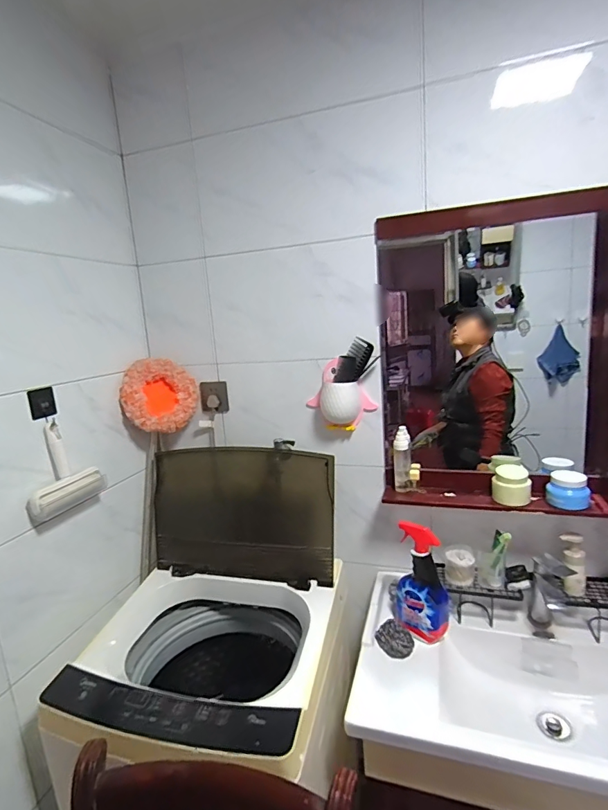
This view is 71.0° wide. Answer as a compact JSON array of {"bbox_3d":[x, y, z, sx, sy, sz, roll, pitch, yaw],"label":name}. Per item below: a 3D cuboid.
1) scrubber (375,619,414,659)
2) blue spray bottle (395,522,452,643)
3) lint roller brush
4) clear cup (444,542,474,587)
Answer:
[{"bbox_3d":[0.206,0.530,0.971,0.085,0.042,0.074,-2,11,12],"label":"scrubber"},{"bbox_3d":[0.274,0.409,1.003,0.129,0.259,0.085,-1,12,17],"label":"blue spray bottle"},{"bbox_3d":[-0.556,0.146,0.995,0.044,0.195,0.198,-1,12,16],"label":"lint roller brush"},{"bbox_3d":[0.388,0.395,1.067,0.069,0.076,0.077,-1,12,15],"label":"clear cup"}]

